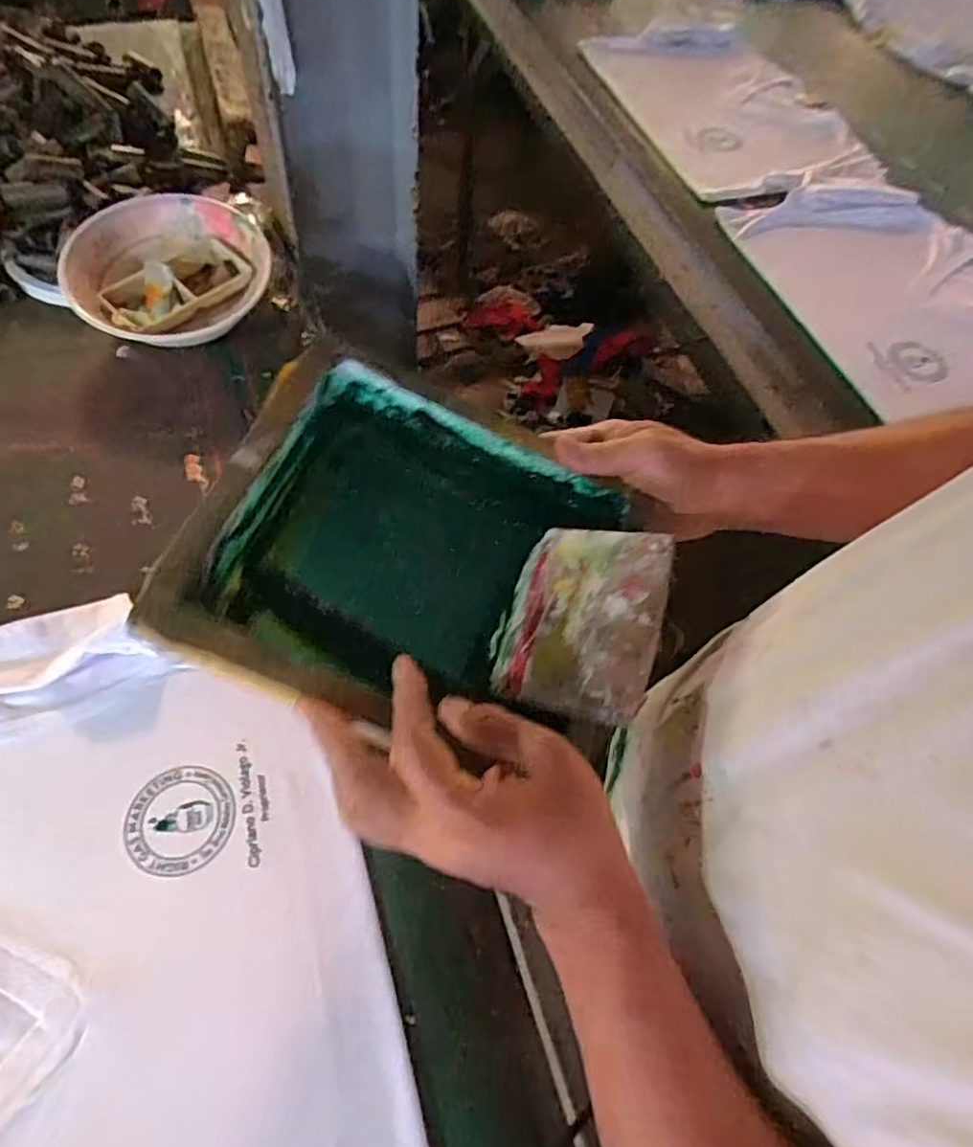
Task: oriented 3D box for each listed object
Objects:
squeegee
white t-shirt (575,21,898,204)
[{"bbox_3d":[0.058,0.026,0.409,0.101,0.008,0.125,5,58,30],"label":"squeegee"},{"bbox_3d":[0.416,-0.834,1.161,0.381,0.021,0.547,-13,63,-14],"label":"white t-shirt"}]

